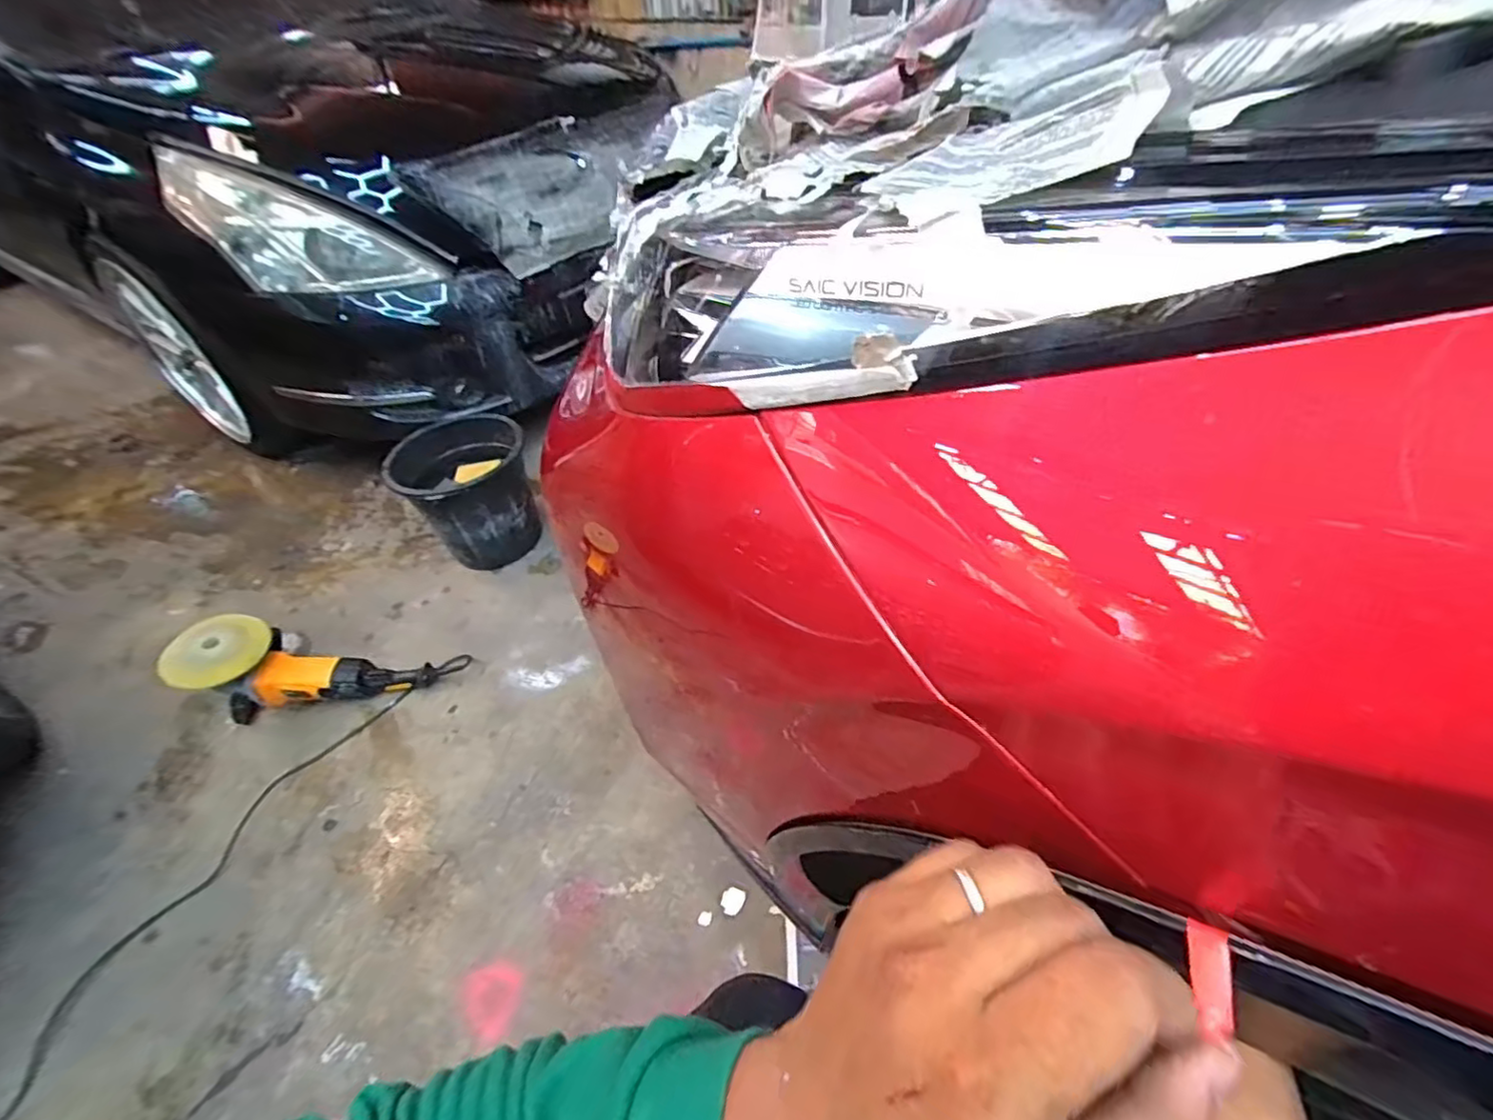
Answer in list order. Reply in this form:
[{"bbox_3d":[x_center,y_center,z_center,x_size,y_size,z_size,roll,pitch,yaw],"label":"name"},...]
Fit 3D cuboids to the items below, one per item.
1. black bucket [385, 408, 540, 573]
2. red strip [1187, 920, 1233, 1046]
[{"bbox_3d":[-0.658,-0.163,1.506,0.282,0.296,0.282,-2,44,2],"label":"black bucket"},{"bbox_3d":[0.140,0.125,0.189,0.010,0.004,0.030,8,47,24],"label":"red strip"}]

